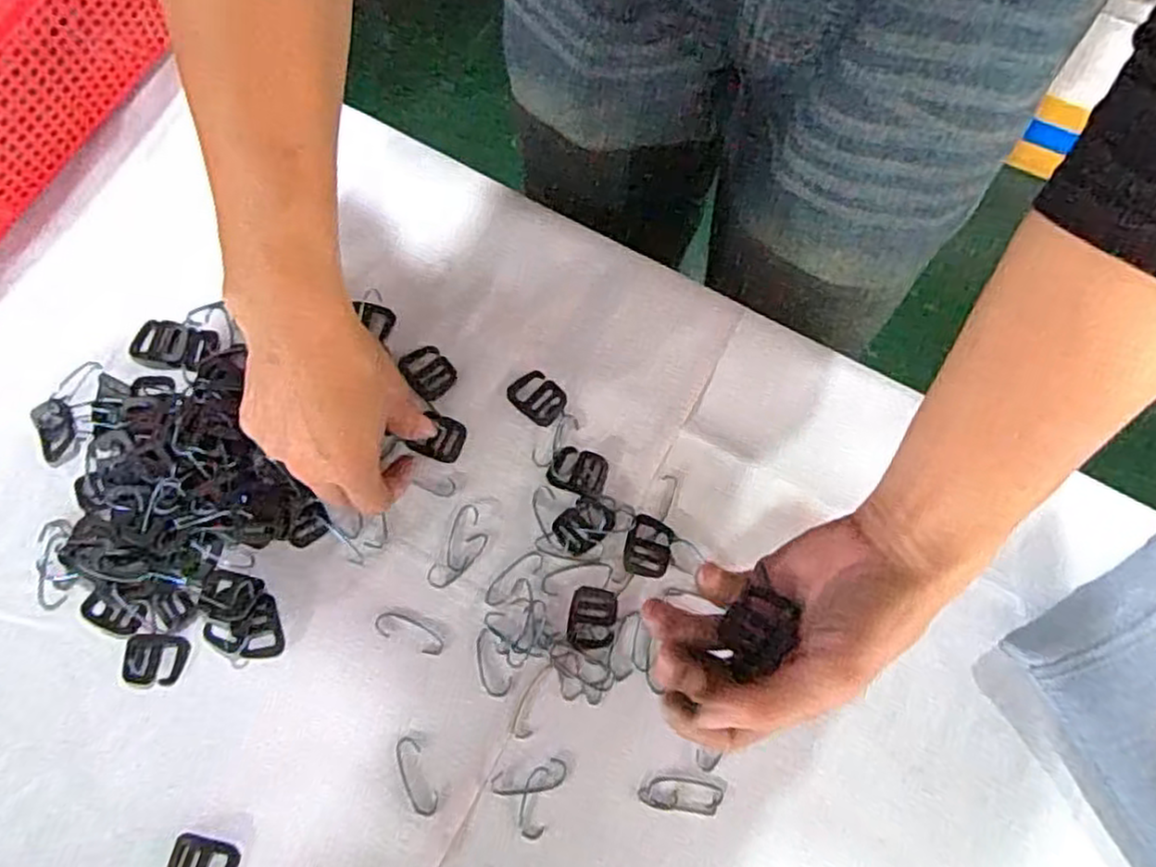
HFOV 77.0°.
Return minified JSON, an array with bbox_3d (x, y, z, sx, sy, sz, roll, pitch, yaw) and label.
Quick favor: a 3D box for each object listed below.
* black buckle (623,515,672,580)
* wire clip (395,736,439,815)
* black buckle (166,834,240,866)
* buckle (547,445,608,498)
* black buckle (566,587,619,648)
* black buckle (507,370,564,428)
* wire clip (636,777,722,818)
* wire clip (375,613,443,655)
[{"bbox_3d":[0.039,0.063,0.409,0.025,0.004,0.033,15,73,3],"label":"black buckle"},{"bbox_3d":[-0.084,0.176,0.373,0.014,0.004,0.039,-24,75,-9],"label":"wire clip"},{"bbox_3d":[-0.188,0.215,0.361,0.035,0.004,0.025,8,73,1],"label":"black buckle"},{"bbox_3d":[0.000,0.021,0.419,0.033,0.004,0.026,18,73,4],"label":"buckle"},{"bbox_3d":[0.007,0.101,0.398,0.026,0.004,0.033,10,73,2],"label":"black buckle"},{"bbox_3d":[-0.024,-0.021,0.432,0.032,0.004,0.027,40,76,10],"label":"black buckle"},{"bbox_3d":[0.053,0.186,0.373,0.043,0.004,0.017,7,73,0],"label":"wire clip"},{"bbox_3d":[-0.093,0.109,0.399,0.040,0.004,0.015,21,74,5],"label":"wire clip"}]

